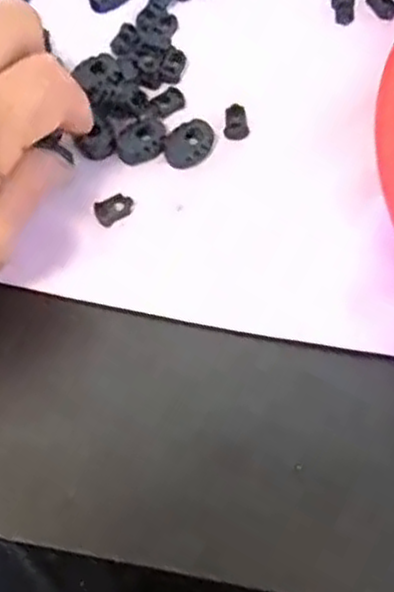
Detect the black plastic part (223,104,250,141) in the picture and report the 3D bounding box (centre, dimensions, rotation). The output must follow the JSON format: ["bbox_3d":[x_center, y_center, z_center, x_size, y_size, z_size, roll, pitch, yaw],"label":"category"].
[{"bbox_3d":[0.017,-0.075,0.336,0.011,0.005,0.017,4,66,1],"label":"black plastic part"}]

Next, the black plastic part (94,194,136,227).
[{"bbox_3d":[-0.034,-0.036,0.317,0.016,0.005,0.010,-30,70,-13],"label":"black plastic part"}]

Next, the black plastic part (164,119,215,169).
[{"bbox_3d":[-0.003,-0.064,0.327,0.022,0.007,0.015,-37,72,-15],"label":"black plastic part"}]

